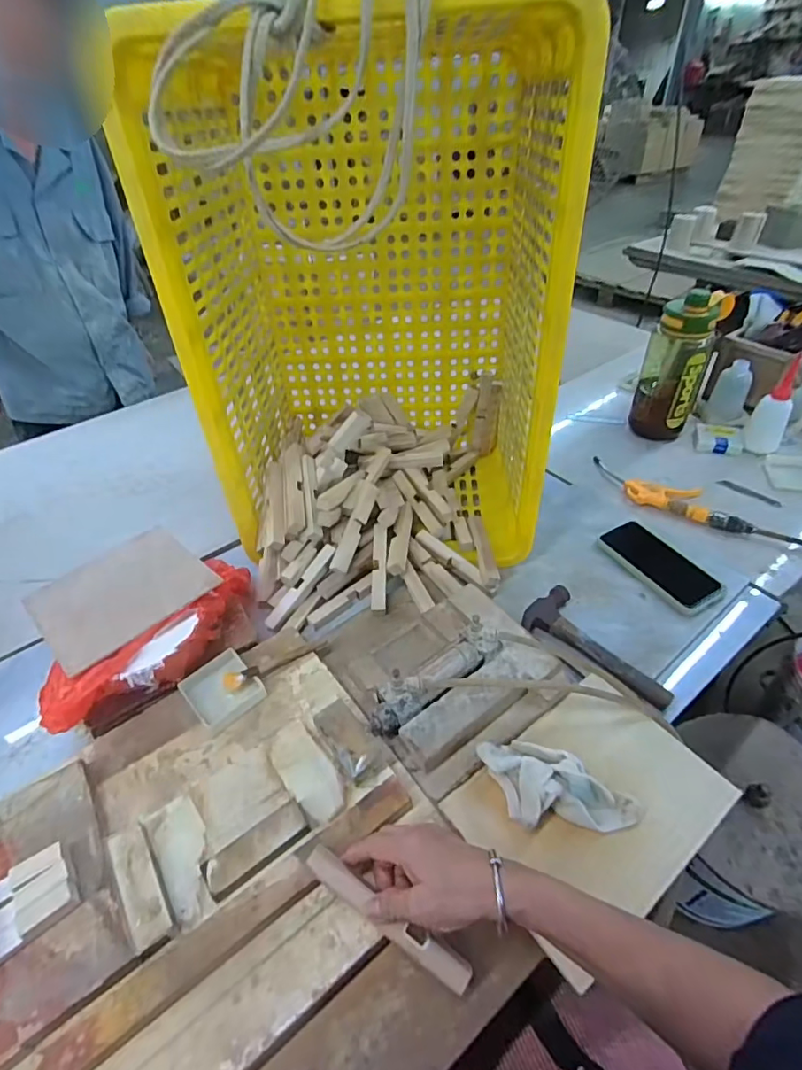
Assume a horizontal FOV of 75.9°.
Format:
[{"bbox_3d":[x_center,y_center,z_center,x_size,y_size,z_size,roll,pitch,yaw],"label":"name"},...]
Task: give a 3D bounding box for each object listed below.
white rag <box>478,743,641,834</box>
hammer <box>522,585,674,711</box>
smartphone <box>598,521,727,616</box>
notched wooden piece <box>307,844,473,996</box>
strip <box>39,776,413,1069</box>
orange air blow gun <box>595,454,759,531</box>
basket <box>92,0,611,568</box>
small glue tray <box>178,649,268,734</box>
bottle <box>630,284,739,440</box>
[{"bbox_3d":[0.151,0.237,0.492,0.139,0.038,0.074,-2,42,3],"label":"white rag"},{"bbox_3d":[0.247,0.135,0.638,0.075,0.020,0.189,-34,50,-29],"label":"hammer"},{"bbox_3d":[0.370,0.042,0.735,0.078,0.016,0.164,-23,46,-20],"label":"smartphone"},{"bbox_3d":[-0.012,0.303,0.409,0.149,0.009,0.020,30,51,15],"label":"notched wooden piece"},{"bbox_3d":[-0.123,0.305,0.418,0.308,0.010,0.035,-27,47,-23],"label":"strip"},{"bbox_3d":[0.430,-0.066,0.848,0.072,0.022,0.270,-35,51,-29],"label":"orange air blow gun"},{"bbox_3d":[-0.026,-0.259,0.671,0.414,0.578,0.379,1,43,5],"label":"basket"},{"bbox_3d":[-0.202,0.175,0.583,0.071,0.015,0.079,-33,50,-28],"label":"small glue tray"},{"bbox_3d":[0.496,-0.304,0.931,0.108,0.243,0.088,18,47,22],"label":"bottle"}]

